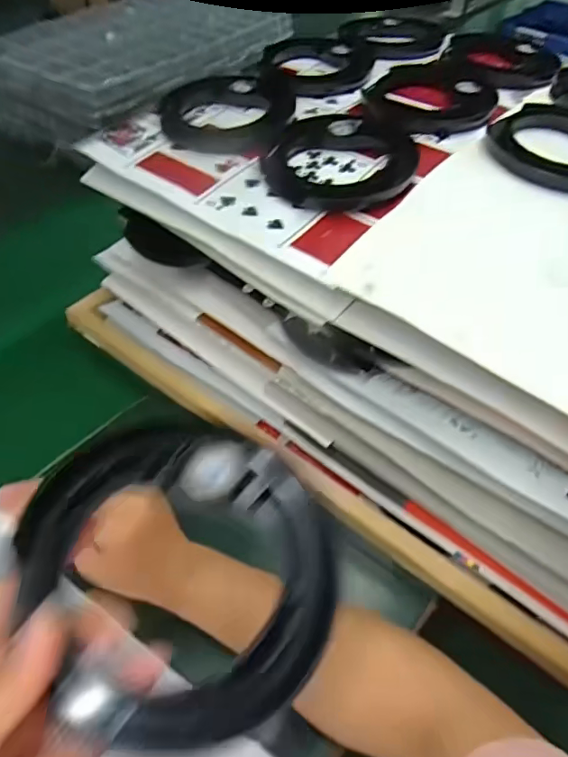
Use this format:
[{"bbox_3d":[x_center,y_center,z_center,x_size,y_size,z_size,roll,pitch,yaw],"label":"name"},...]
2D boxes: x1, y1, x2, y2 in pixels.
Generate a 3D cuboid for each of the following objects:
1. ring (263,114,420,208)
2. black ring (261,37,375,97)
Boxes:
[{"bbox_3d":[0.049,-0.190,0.436,0.125,0.028,0.125,1,50,-1],"label":"ring"},{"bbox_3d":[0.036,-0.344,0.554,0.120,0.016,0.126,1,50,-1],"label":"black ring"}]

